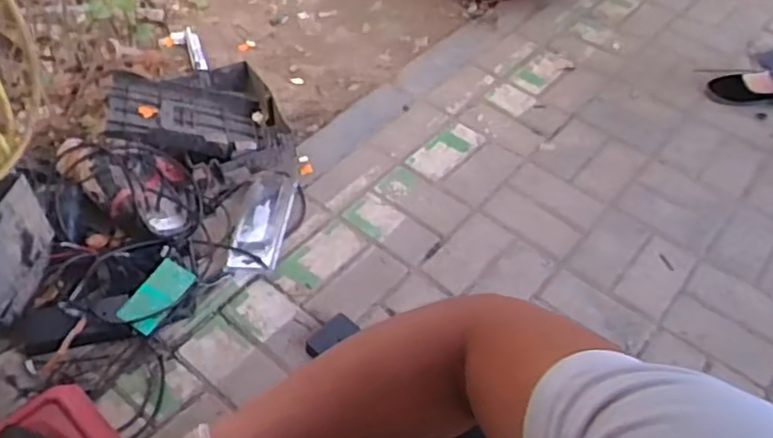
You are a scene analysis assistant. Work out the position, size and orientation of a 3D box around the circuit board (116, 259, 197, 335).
[{"bbox_3d":[-0.393,0.131,1.129,0.065,0.010,0.128,39,68,-3],"label":"circuit board"}]

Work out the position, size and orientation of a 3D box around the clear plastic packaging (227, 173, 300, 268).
[{"bbox_3d":[-0.238,-0.003,1.261,0.096,0.042,0.231,7,50,2],"label":"clear plastic packaging"}]

